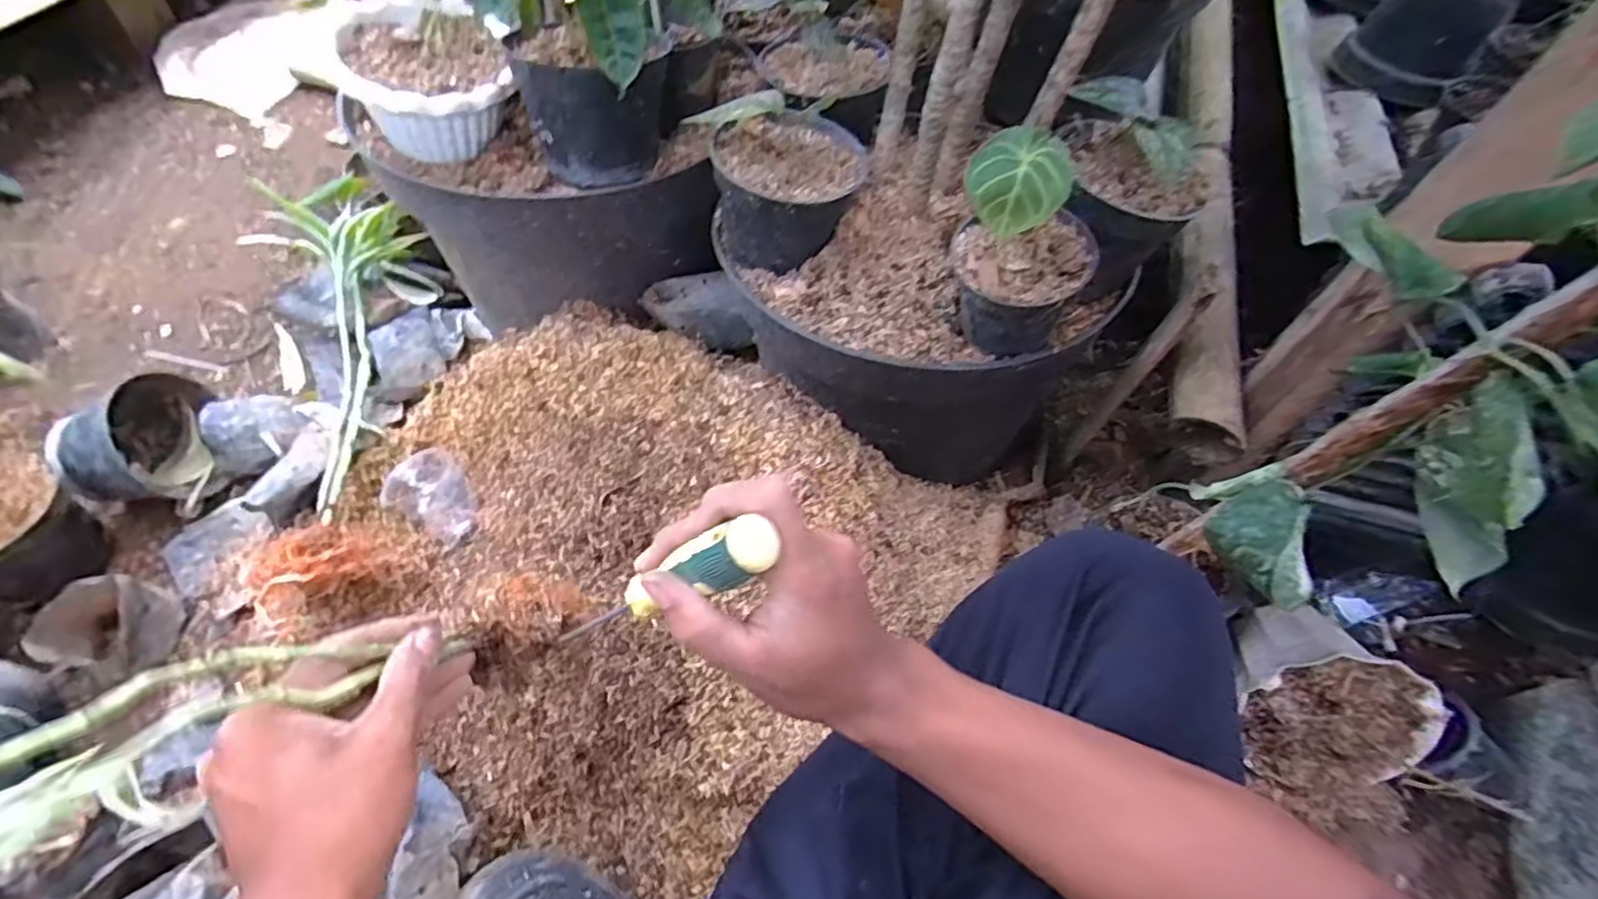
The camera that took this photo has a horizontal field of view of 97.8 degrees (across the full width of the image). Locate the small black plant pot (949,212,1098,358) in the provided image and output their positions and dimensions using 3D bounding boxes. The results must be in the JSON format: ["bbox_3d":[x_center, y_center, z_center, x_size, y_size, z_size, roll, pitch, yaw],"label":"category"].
[{"bbox_3d":[0.154,-0.117,0.516,0.092,0.086,0.088,3,54,-4],"label":"small black plant pot"}]

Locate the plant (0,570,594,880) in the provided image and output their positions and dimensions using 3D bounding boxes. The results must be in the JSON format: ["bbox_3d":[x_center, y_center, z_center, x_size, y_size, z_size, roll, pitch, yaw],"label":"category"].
[{"bbox_3d":[-0.215,0.105,0.293,0.064,0.333,0.048,33,100,17],"label":"plant"}]

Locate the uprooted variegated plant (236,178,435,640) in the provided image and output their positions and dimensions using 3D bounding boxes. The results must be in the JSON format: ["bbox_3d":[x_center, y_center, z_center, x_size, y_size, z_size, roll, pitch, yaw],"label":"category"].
[{"bbox_3d":[-0.438,-0.088,0.685,0.130,0.113,0.484,-10,56,-13],"label":"uprooted variegated plant"}]

